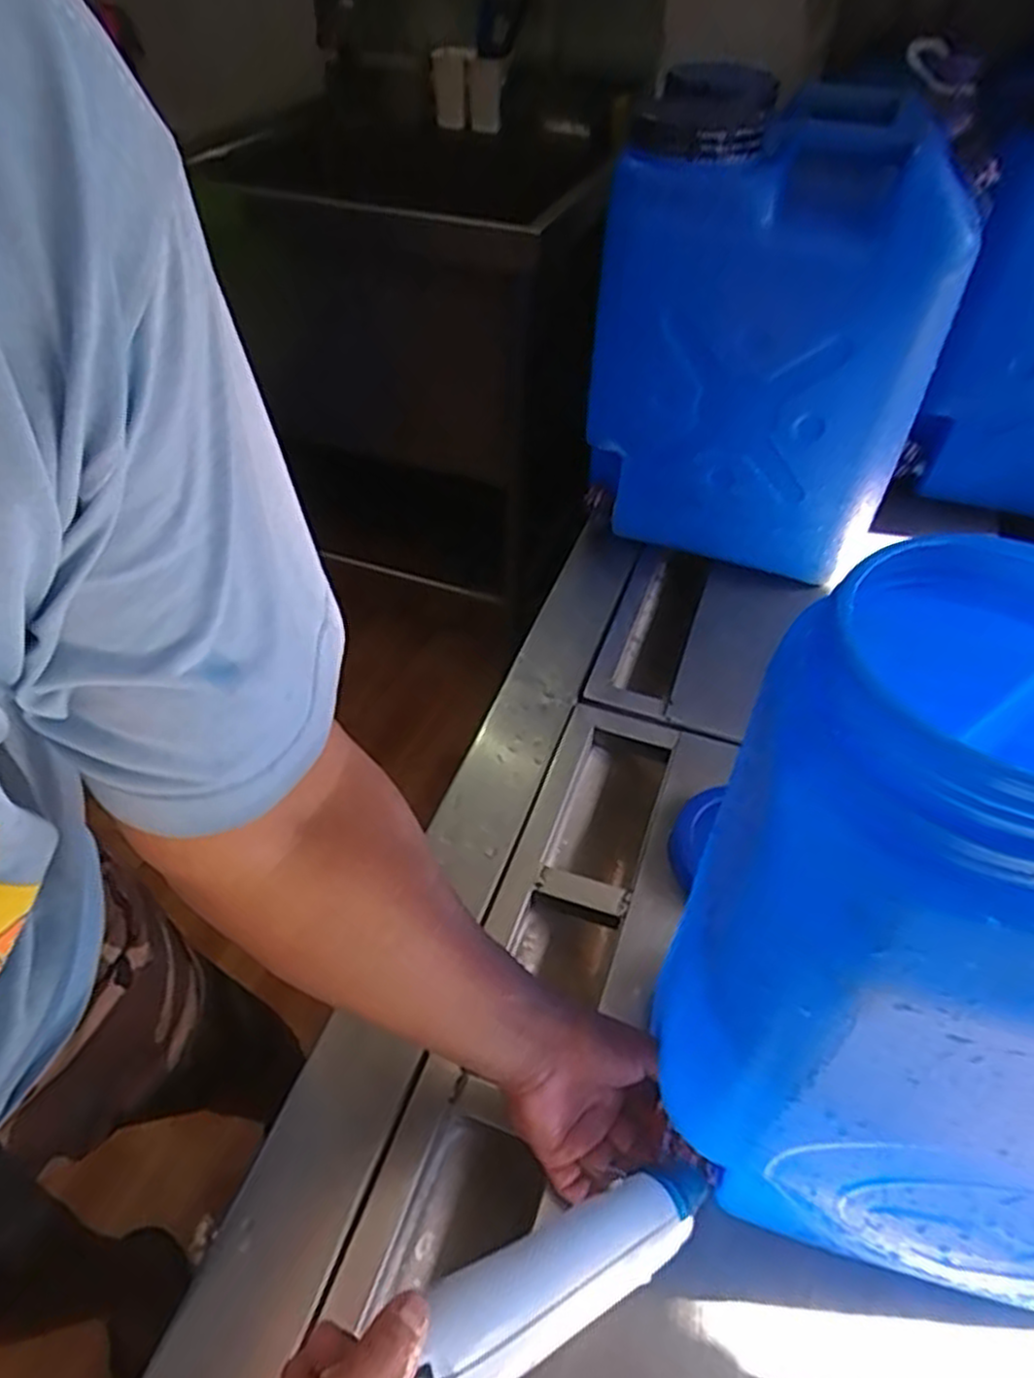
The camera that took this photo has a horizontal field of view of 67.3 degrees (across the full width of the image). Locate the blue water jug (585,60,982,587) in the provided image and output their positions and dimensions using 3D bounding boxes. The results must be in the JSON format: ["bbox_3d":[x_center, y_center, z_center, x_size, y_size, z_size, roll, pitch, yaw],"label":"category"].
[{"bbox_3d":[0.247,-0.324,0.817,0.316,0.415,0.164,21,50,17],"label":"blue water jug"}]

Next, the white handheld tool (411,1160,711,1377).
[{"bbox_3d":[0.031,0.281,0.384,0.217,0.030,0.045,1,38,-43],"label":"white handheld tool"}]

